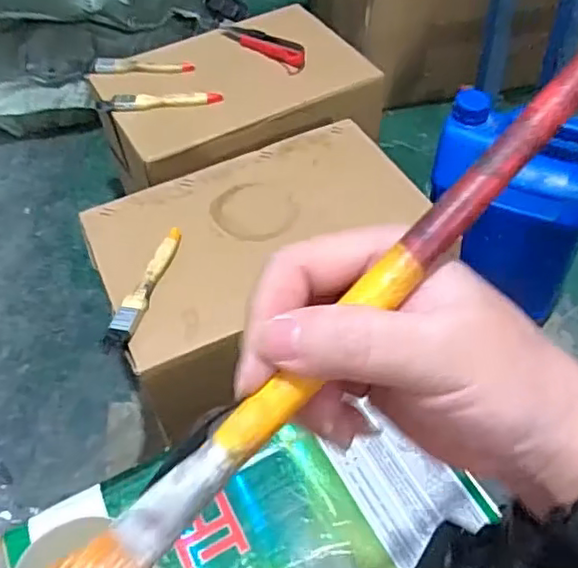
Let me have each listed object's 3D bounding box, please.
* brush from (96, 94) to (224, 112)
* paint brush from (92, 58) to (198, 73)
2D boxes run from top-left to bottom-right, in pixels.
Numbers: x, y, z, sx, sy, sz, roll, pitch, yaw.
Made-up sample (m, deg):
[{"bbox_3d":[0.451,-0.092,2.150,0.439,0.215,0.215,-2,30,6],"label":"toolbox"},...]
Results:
[{"bbox_3d":[-0.179,-0.246,0.842,0.172,0.011,0.038,-2,51,3],"label":"brush"},{"bbox_3d":[-0.209,-0.313,0.897,0.145,0.012,0.031,0,51,4],"label":"paint brush"}]

